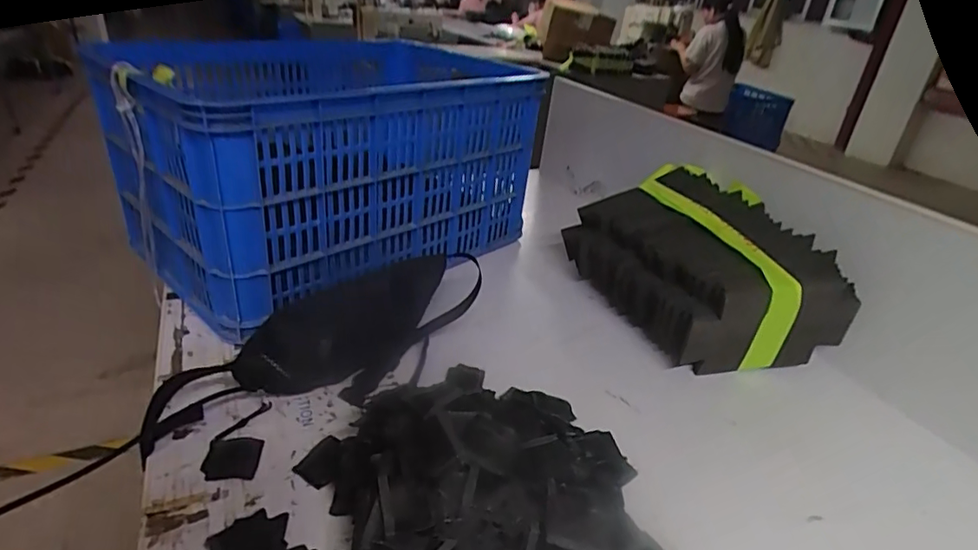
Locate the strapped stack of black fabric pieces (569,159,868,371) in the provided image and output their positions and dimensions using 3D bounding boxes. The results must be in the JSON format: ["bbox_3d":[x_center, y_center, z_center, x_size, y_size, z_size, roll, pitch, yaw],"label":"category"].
[{"bbox_3d":[0.311,-0.012,0.828,0.264,0.205,0.331,0,28,-14],"label":"strapped stack of black fabric pieces"}]

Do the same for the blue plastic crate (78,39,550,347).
[{"bbox_3d":[-0.230,-0.171,0.886,0.372,0.314,0.580,25,32,31],"label":"blue plastic crate"}]

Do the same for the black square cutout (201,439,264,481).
[{"bbox_3d":[-0.256,0.185,0.542,0.052,0.009,0.050,2,28,-9],"label":"black square cutout"}]

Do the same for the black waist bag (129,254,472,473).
[{"bbox_3d":[-0.193,0.077,0.640,0.393,0.122,0.094,-14,34,-35],"label":"black waist bag"}]

